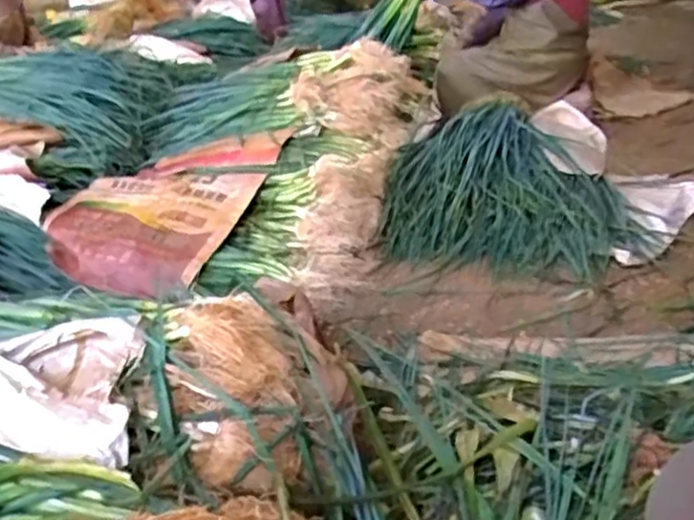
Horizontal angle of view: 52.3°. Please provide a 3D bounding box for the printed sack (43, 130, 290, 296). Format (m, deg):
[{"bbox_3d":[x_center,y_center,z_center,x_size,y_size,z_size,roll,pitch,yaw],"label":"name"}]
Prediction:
[{"bbox_3d":[-0.483,-0.172,1.897,0.531,0.116,0.628,11,49,23],"label":"printed sack"}]

